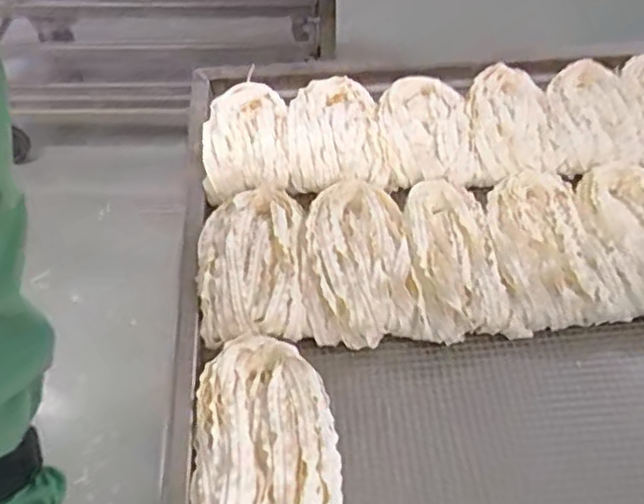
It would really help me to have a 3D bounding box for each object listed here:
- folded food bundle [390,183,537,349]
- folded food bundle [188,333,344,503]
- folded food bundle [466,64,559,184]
[{"bbox_3d":[0.095,0.005,0.560,0.091,0.040,0.151,-6,48,-5],"label":"folded food bundle"},{"bbox_3d":[-0.036,0.124,0.455,0.092,0.037,0.148,-3,48,-2],"label":"folded food bundle"},{"bbox_3d":[0.176,-0.119,0.652,0.080,0.027,0.161,4,48,4],"label":"folded food bundle"}]

